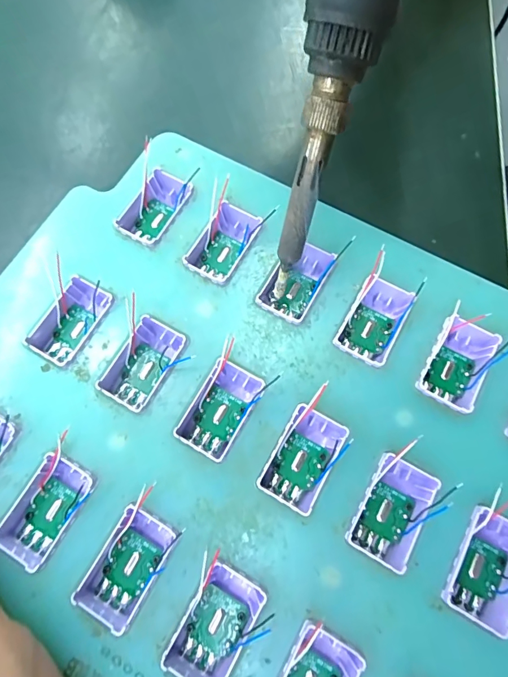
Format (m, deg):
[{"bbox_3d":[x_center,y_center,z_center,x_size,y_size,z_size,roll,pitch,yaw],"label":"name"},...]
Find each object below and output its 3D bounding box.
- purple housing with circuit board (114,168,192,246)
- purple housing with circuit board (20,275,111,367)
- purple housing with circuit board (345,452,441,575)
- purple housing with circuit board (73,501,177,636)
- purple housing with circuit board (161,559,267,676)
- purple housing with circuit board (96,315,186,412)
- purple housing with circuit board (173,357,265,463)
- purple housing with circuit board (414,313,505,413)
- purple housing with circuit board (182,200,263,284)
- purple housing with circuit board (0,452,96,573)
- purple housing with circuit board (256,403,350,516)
[{"bbox_3d":[-0.043,-0.054,0.164,0.021,0.010,0.033,35,77,9],"label":"purple housing with circuit board"},{"bbox_3d":[-0.068,-0.006,0.150,0.021,0.011,0.031,30,76,8],"label":"purple housing with circuit board"},{"bbox_3d":[0.045,0.055,0.128,0.020,0.010,0.031,30,76,8],"label":"purple housing with circuit board"},{"bbox_3d":[-0.040,0.071,0.125,0.018,0.010,0.033,28,76,7],"label":"purple housing with circuit board"},{"bbox_3d":[-0.011,0.087,0.120,0.019,0.012,0.033,31,77,8],"label":"purple housing with circuit board"},{"bbox_3d":[-0.042,0.009,0.145,0.020,0.010,0.032,30,76,8],"label":"purple housing with circuit board"},{"bbox_3d":[-0.012,0.025,0.141,0.019,0.015,0.032,30,76,8],"label":"purple housing with circuit board"},{"bbox_3d":[0.073,0.009,0.142,0.020,0.010,0.033,29,76,7],"label":"purple housing with circuit board"},{"bbox_3d":[-0.012,-0.037,0.158,0.019,0.014,0.033,28,76,7],"label":"purple housing with circuit board"},{"bbox_3d":[-0.068,0.056,0.130,0.019,0.010,0.034,30,76,8],"label":"purple housing with circuit board"},{"bbox_3d":[0.017,0.040,0.133,0.020,0.011,0.031,30,76,8],"label":"purple housing with circuit board"}]

